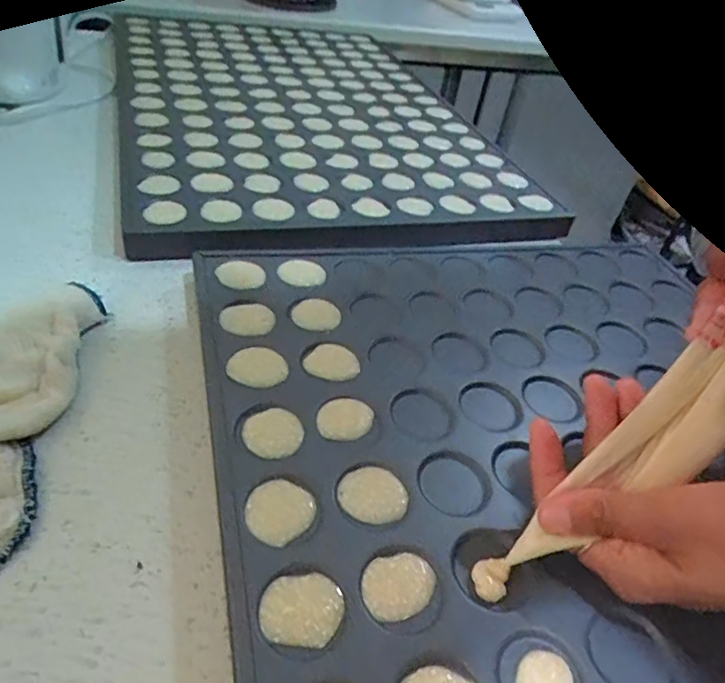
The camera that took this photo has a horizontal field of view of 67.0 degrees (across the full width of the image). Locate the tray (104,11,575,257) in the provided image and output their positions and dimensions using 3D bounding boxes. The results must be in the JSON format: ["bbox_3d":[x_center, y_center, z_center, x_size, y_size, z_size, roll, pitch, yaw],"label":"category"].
[{"bbox_3d":[-0.077,-0.269,0.612,0.386,0.034,0.539,-9,47,-22],"label":"tray"}]

